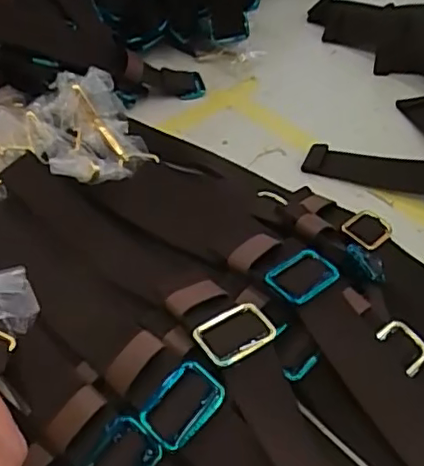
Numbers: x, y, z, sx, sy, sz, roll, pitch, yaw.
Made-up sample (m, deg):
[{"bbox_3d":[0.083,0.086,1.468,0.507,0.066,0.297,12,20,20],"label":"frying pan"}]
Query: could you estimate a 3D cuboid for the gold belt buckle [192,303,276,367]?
[{"bbox_3d":[0.014,0.057,0.339,0.045,0.007,0.029,-30,52,-22],"label":"gold belt buckle"}]

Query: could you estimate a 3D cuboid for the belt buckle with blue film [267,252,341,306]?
[{"bbox_3d":[0.056,0.026,0.365,0.043,0.007,0.030,-34,53,-25],"label":"belt buckle with blue film"}]

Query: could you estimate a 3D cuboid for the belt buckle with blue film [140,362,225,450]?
[{"bbox_3d":[-0.016,0.093,0.315,0.045,0.007,0.031,-45,63,-6],"label":"belt buckle with blue film"}]

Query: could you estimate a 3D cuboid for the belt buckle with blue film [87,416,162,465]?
[{"bbox_3d":[-0.051,0.122,0.313,0.033,0.010,0.045,39,80,17],"label":"belt buckle with blue film"}]

